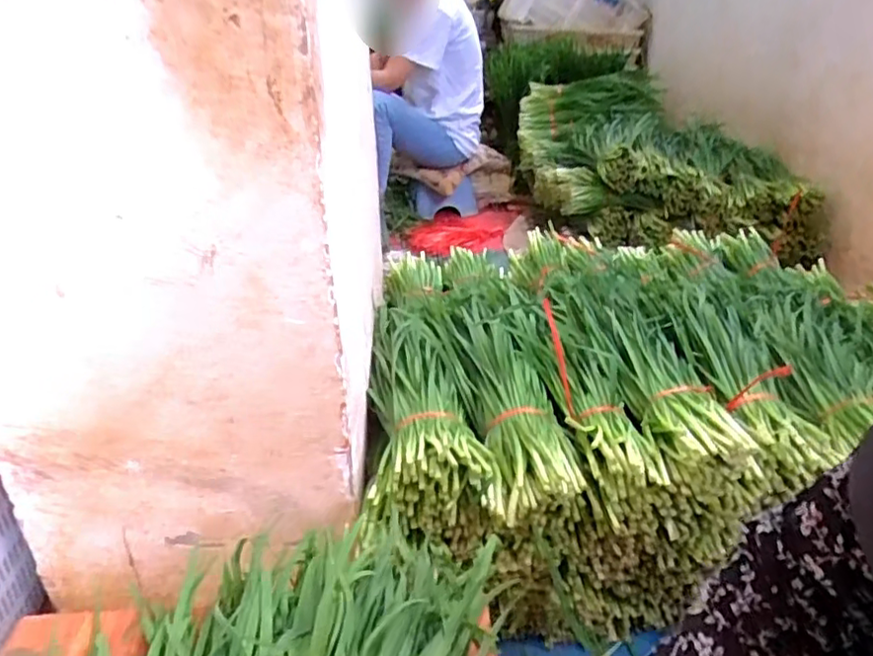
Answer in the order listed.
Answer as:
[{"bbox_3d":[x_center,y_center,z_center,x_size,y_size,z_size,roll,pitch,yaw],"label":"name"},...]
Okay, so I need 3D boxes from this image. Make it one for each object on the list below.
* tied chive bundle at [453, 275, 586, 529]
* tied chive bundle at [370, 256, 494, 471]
[{"bbox_3d":[0.087,0.036,0.874,0.118,0.063,0.529,-3,30,-5],"label":"tied chive bundle"},{"bbox_3d":[-0.027,0.020,0.931,0.143,0.063,0.589,-4,30,-7],"label":"tied chive bundle"}]

